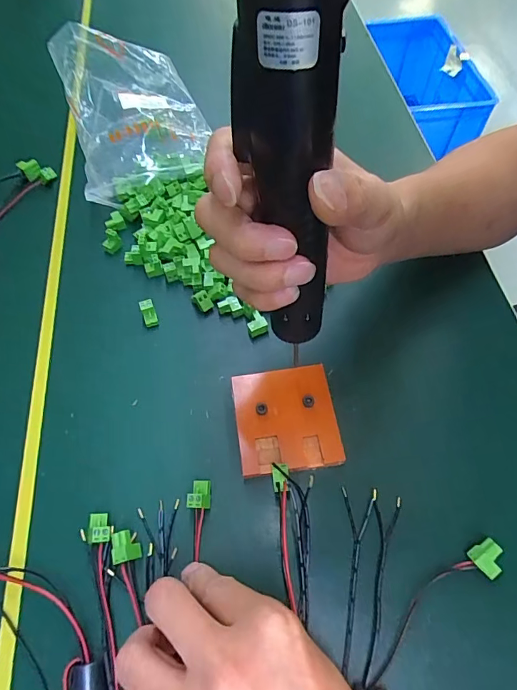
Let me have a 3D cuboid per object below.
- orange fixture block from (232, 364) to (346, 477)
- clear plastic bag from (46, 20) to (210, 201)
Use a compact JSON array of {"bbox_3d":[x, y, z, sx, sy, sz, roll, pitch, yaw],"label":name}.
[{"bbox_3d":[0.020,0.054,0.326,0.071,0.011,0.076,-7,60,-3],"label":"orange fixture block"},{"bbox_3d":[-0.132,-0.257,0.473,0.142,0.071,0.209,-16,61,-8],"label":"clear plastic bag"}]

